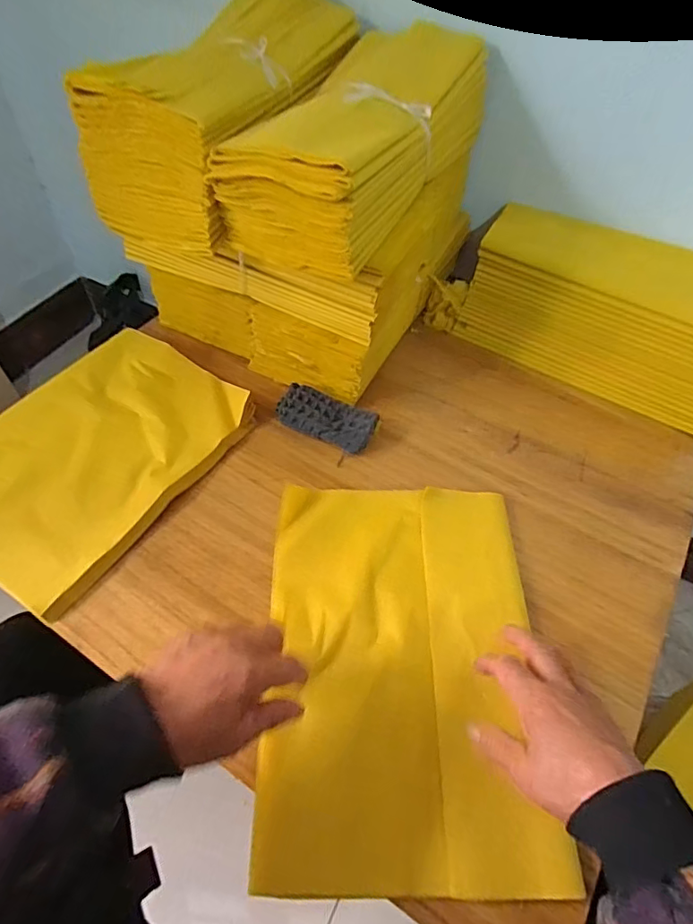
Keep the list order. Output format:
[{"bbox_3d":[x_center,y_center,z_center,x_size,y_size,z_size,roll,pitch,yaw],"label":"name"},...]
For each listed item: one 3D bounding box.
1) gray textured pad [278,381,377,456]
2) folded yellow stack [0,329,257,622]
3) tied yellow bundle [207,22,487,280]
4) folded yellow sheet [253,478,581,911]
[{"bbox_3d":[-0.022,-0.047,0.585,0.106,0.028,0.054,18,55,8],"label":"gray textured pad"},{"bbox_3d":[-0.261,-0.016,0.547,0.213,0.017,0.296,28,58,15],"label":"folded yellow stack"},{"bbox_3d":[0.022,-0.320,0.529,0.147,0.104,0.318,28,58,15],"label":"tied yellow bundle"},{"bbox_3d":[0.049,0.162,0.440,0.216,0.015,0.312,3,56,-2],"label":"folded yellow sheet"}]

